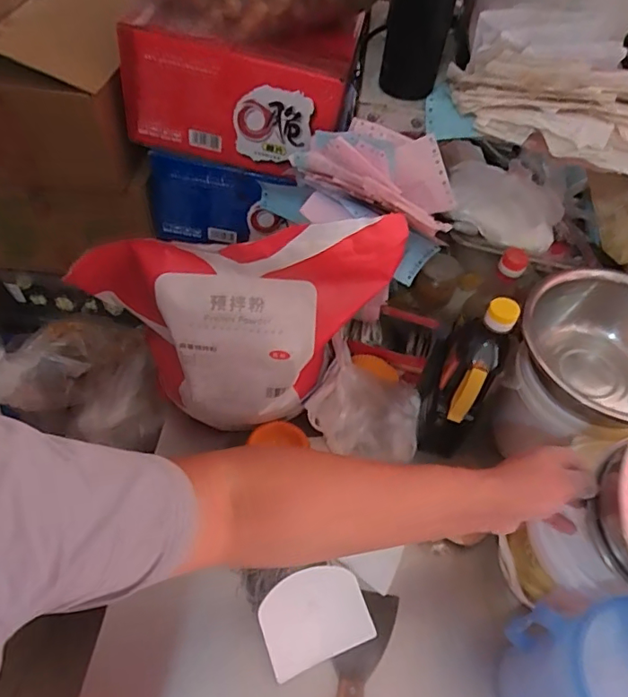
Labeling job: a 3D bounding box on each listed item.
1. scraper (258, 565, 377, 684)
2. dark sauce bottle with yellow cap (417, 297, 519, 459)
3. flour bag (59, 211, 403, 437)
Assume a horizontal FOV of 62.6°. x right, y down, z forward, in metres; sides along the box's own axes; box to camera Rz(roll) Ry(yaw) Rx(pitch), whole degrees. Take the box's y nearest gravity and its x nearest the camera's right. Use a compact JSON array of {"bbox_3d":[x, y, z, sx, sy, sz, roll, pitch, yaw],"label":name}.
[{"bbox_3d":[0.001,0.309,0.597,0.121,0.005,0.094,-15,72,-20],"label":"scraper"},{"bbox_3d":[0.194,0.025,0.656,0.072,0.218,0.086,29,35,15],"label":"dark sauce bottle with yellow cap"},{"bbox_3d":[-0.074,-0.002,0.573,0.311,0.293,0.103,-6,54,-10],"label":"flour bag"}]

